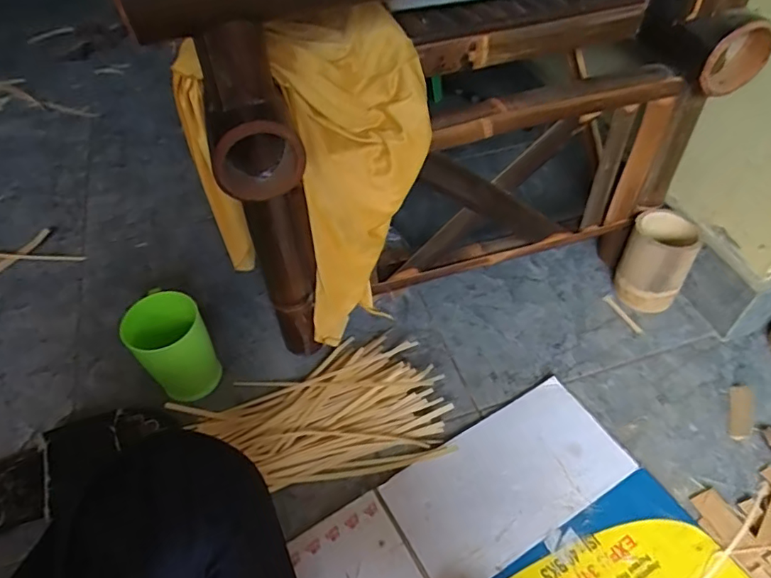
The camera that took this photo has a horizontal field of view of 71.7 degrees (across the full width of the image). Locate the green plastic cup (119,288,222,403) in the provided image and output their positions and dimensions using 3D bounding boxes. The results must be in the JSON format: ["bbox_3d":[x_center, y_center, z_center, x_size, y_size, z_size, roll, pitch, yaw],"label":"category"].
[{"bbox_3d":[-0.269,0.075,0.682,0.087,0.124,0.082,0,49,0],"label":"green plastic cup"}]

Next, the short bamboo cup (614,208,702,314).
[{"bbox_3d":[0.376,-0.035,0.749,0.082,0.121,0.086,-1,49,2],"label":"short bamboo cup"}]

